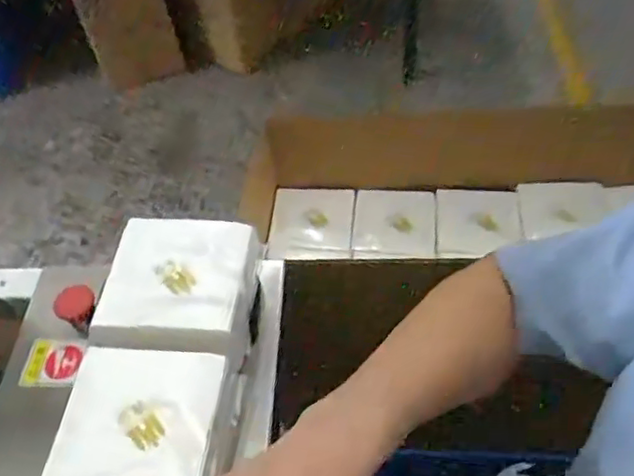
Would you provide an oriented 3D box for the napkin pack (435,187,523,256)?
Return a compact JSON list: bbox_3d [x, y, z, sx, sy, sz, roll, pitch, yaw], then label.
[{"bbox_3d":[0.234,-0.021,0.926,0.119,0.031,0.114,1,52,7],"label":"napkin pack"}]

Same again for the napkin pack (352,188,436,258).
[{"bbox_3d":[0.113,-0.026,0.921,0.121,0.024,0.112,5,59,-8],"label":"napkin pack"}]

